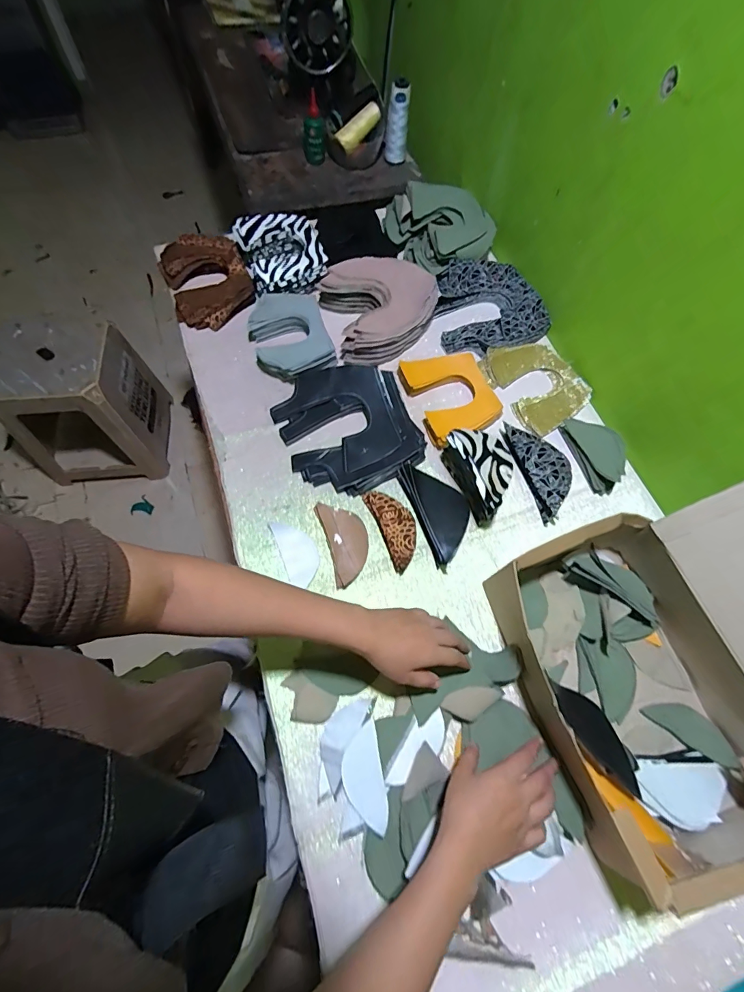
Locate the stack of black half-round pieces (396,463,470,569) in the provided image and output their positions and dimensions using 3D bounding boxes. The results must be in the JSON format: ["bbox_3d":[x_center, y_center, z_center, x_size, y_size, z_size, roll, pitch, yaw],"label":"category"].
[{"bbox_3d":[0.095,0.013,0.585,0.075,0.033,0.146,-20,70,-12],"label":"stack of black half-round pieces"}]

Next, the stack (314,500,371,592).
[{"bbox_3d":[-0.034,0.061,0.575,0.057,0.014,0.116,-15,69,-10],"label":"stack"}]

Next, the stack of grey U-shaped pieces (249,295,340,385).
[{"bbox_3d":[-0.135,-0.264,0.696,0.122,0.041,0.164,-17,69,-11],"label":"stack of grey U-shaped pieces"}]

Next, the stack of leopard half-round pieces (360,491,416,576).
[{"bbox_3d":[0.032,0.040,0.587,0.049,0.016,0.121,-21,70,-13],"label":"stack of leopard half-round pieces"}]

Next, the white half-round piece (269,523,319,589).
[{"bbox_3d":[-0.100,0.074,0.567,0.046,0.010,0.097,-21,70,-13],"label":"white half-round piece"}]

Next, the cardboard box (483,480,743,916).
[{"bbox_3d":[0.350,0.165,0.417,0.327,0.232,0.338,-17,68,-10],"label":"cardboard box"}]

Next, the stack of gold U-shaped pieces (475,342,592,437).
[{"bbox_3d":[0.273,-0.190,0.702,0.141,0.028,0.163,-31,72,-16],"label":"stack of gold U-shaped pieces"}]

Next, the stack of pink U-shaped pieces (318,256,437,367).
[{"bbox_3d":[0.007,-0.325,0.719,0.193,0.056,0.178,-31,73,-16],"label":"stack of pink U-shaped pieces"}]

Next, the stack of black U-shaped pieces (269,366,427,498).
[{"bbox_3d":[-0.037,-0.105,0.634,0.188,0.025,0.201,-19,69,-12],"label":"stack of black U-shaped pieces"}]

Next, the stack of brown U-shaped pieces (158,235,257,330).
[{"bbox_3d":[-0.285,-0.376,0.740,0.137,0.044,0.180,-21,70,-13],"label":"stack of brown U-shaped pieces"}]

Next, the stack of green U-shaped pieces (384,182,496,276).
[{"bbox_3d":[0.136,-0.502,0.788,0.176,0.063,0.169,-23,70,-13],"label":"stack of green U-shaped pieces"}]

